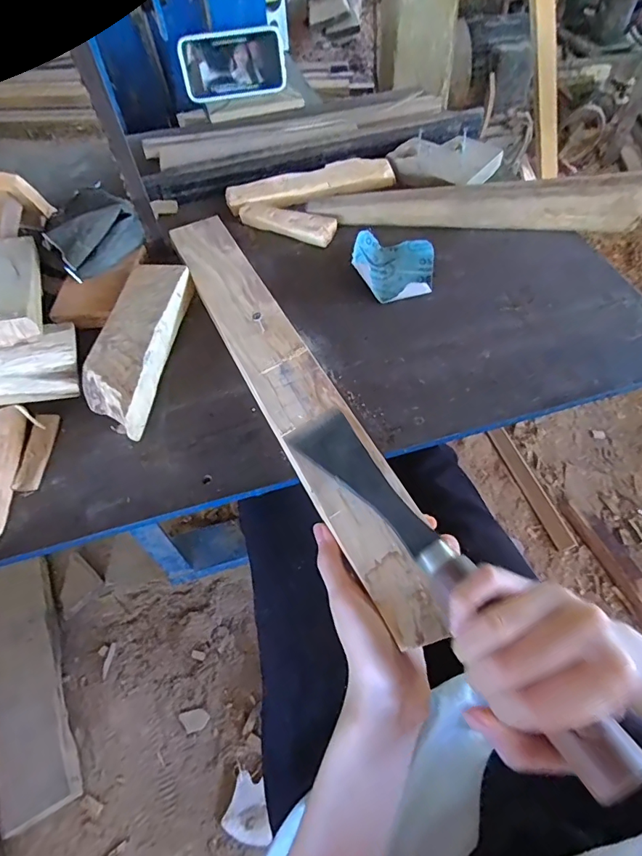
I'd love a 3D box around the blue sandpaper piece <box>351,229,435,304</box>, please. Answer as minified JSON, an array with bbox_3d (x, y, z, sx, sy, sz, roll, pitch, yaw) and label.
[{"bbox_3d":[0.075,-0.168,0.489,0.085,0.016,0.094,5,56,7],"label":"blue sandpaper piece"}]

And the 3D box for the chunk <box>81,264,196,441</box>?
[{"bbox_3d":[-0.165,-0.079,0.415,0.058,0.033,0.190,3,56,5],"label":"chunk"}]

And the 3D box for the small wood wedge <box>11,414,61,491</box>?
[{"bbox_3d":[-0.227,0.018,0.372,0.017,0.007,0.068,-2,55,2],"label":"small wood wedge"}]

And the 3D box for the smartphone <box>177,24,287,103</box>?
[{"bbox_3d":[-0.135,-0.559,0.713,0.157,0.083,0.009,-9,40,-1],"label":"smartphone"}]

